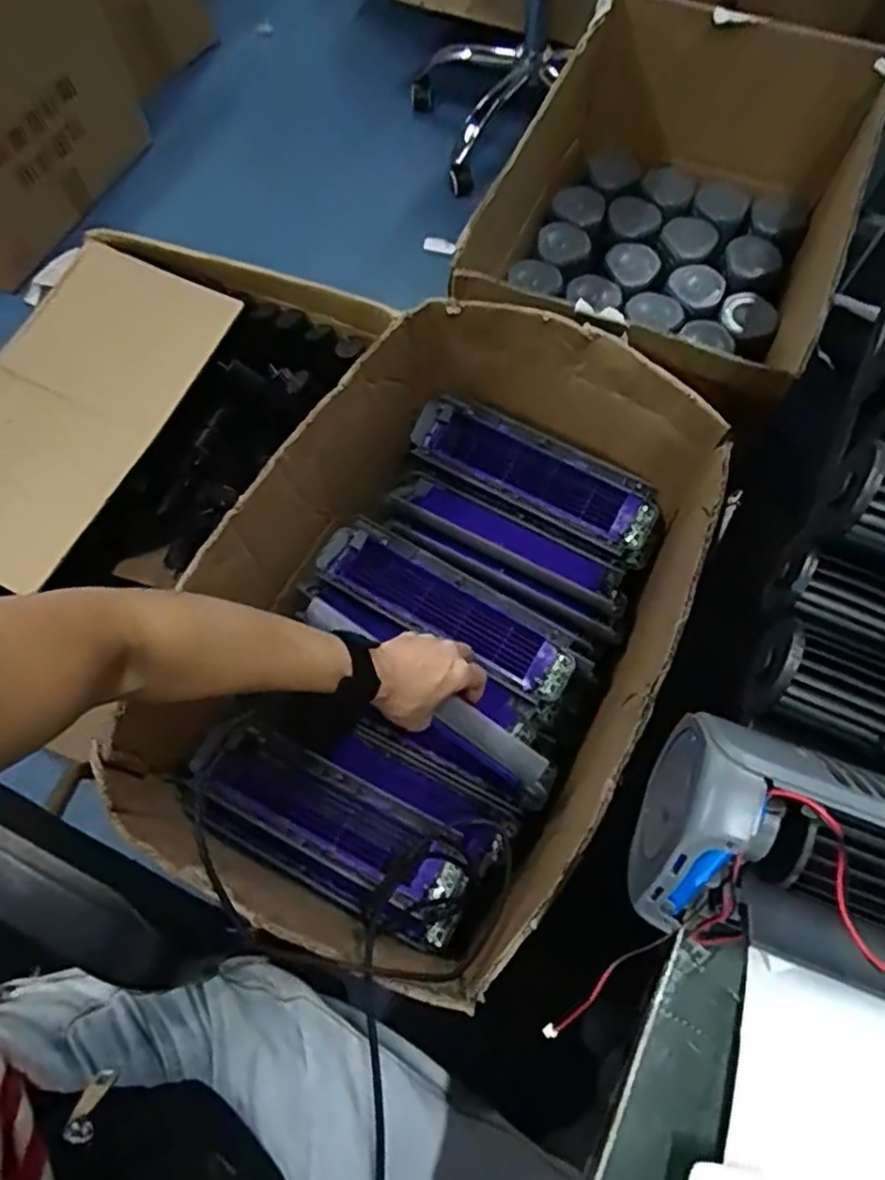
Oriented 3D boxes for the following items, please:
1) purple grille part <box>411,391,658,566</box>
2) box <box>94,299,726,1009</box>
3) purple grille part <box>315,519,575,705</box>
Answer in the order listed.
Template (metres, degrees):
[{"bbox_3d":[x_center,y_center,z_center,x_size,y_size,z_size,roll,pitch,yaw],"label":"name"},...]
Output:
[{"bbox_3d":[0.103,-0.129,0.768,0.297,0.061,0.078,27,72,10],"label":"purple grille part"},{"bbox_3d":[0.003,0.014,0.657,0.359,0.251,0.540,26,72,10],"label":"box"},{"bbox_3d":[0.002,0.021,0.704,0.289,0.032,0.075,30,72,11],"label":"purple grille part"}]

